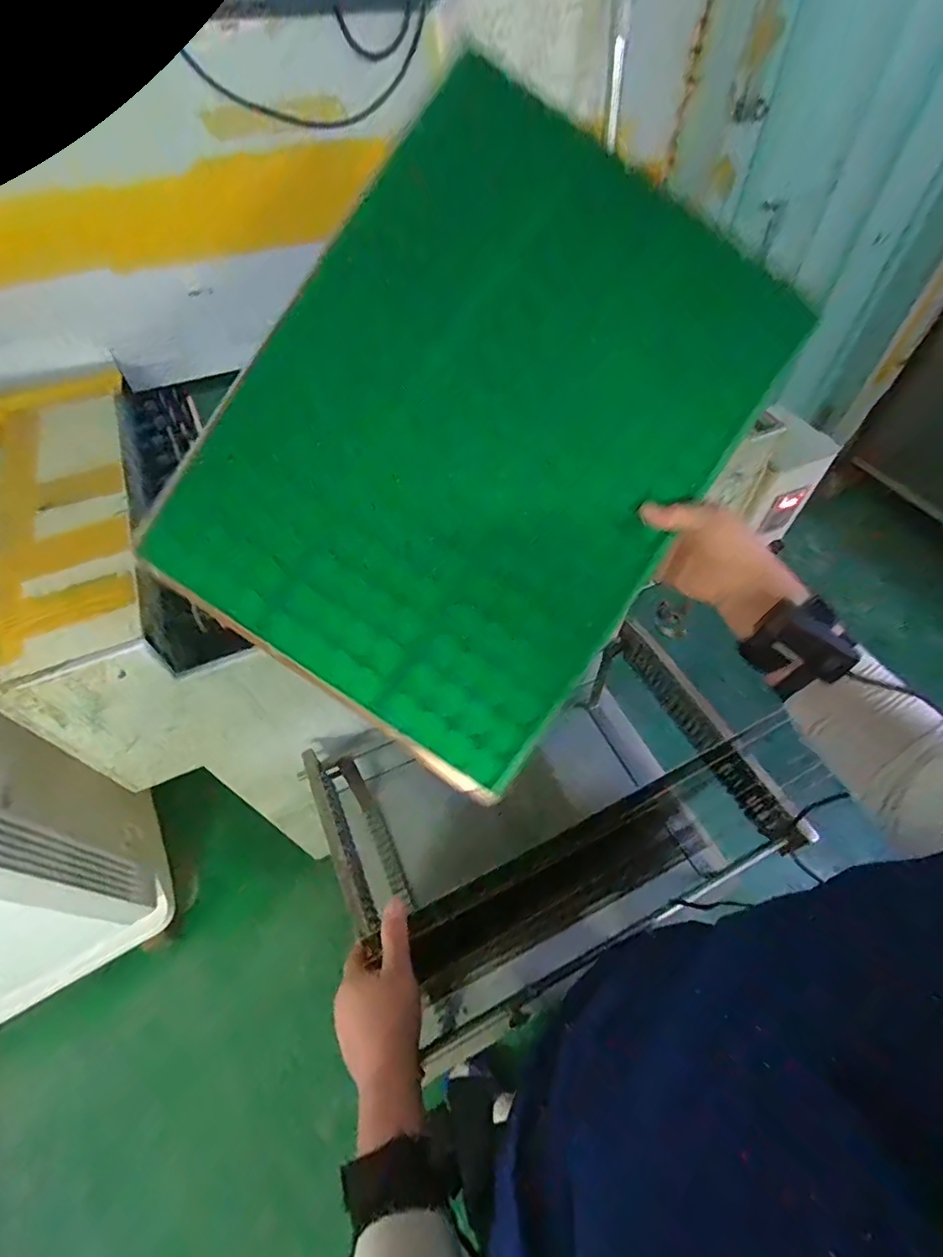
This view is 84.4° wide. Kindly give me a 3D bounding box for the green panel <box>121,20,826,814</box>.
[{"bbox_3d":[0.000,-0.170,0.476,0.399,0.017,0.524,33,91,0],"label":"green panel"}]

